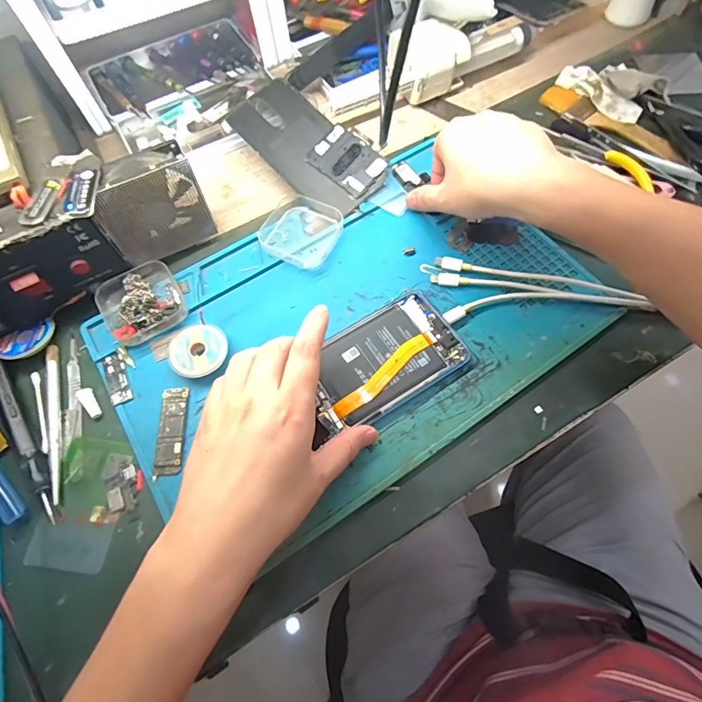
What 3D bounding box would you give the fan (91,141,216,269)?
[{"bbox_3d":[-0.161,-0.117,0.345,0.080,0.079,0.029,-33,70,-12],"label":"fan"}]

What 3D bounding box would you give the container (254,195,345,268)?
[{"bbox_3d":[-0.044,-0.108,0.377,0.065,0.015,0.065,27,70,13],"label":"container"}]

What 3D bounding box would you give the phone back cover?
[{"bbox_3d":[-0.045,-0.196,0.410,0.161,0.005,0.071,44,85,10],"label":"phone back cover"}]

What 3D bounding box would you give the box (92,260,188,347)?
[{"bbox_3d":[-0.174,-0.043,0.348,0.061,0.019,0.066,-30,69,-11],"label":"box"}]

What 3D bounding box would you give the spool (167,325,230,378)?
[{"bbox_3d":[-0.120,0.000,0.332,0.047,0.009,0.042,4,67,4],"label":"spool"}]

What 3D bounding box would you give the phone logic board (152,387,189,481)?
[{"bbox_3d":[-0.131,0.058,0.312,0.020,0.005,0.065,-4,67,0],"label":"phone logic board"}]

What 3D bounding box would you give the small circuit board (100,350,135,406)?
[{"bbox_3d":[-0.184,0.021,0.331,0.016,0.004,0.044,-24,68,-8],"label":"small circuit board"}]

